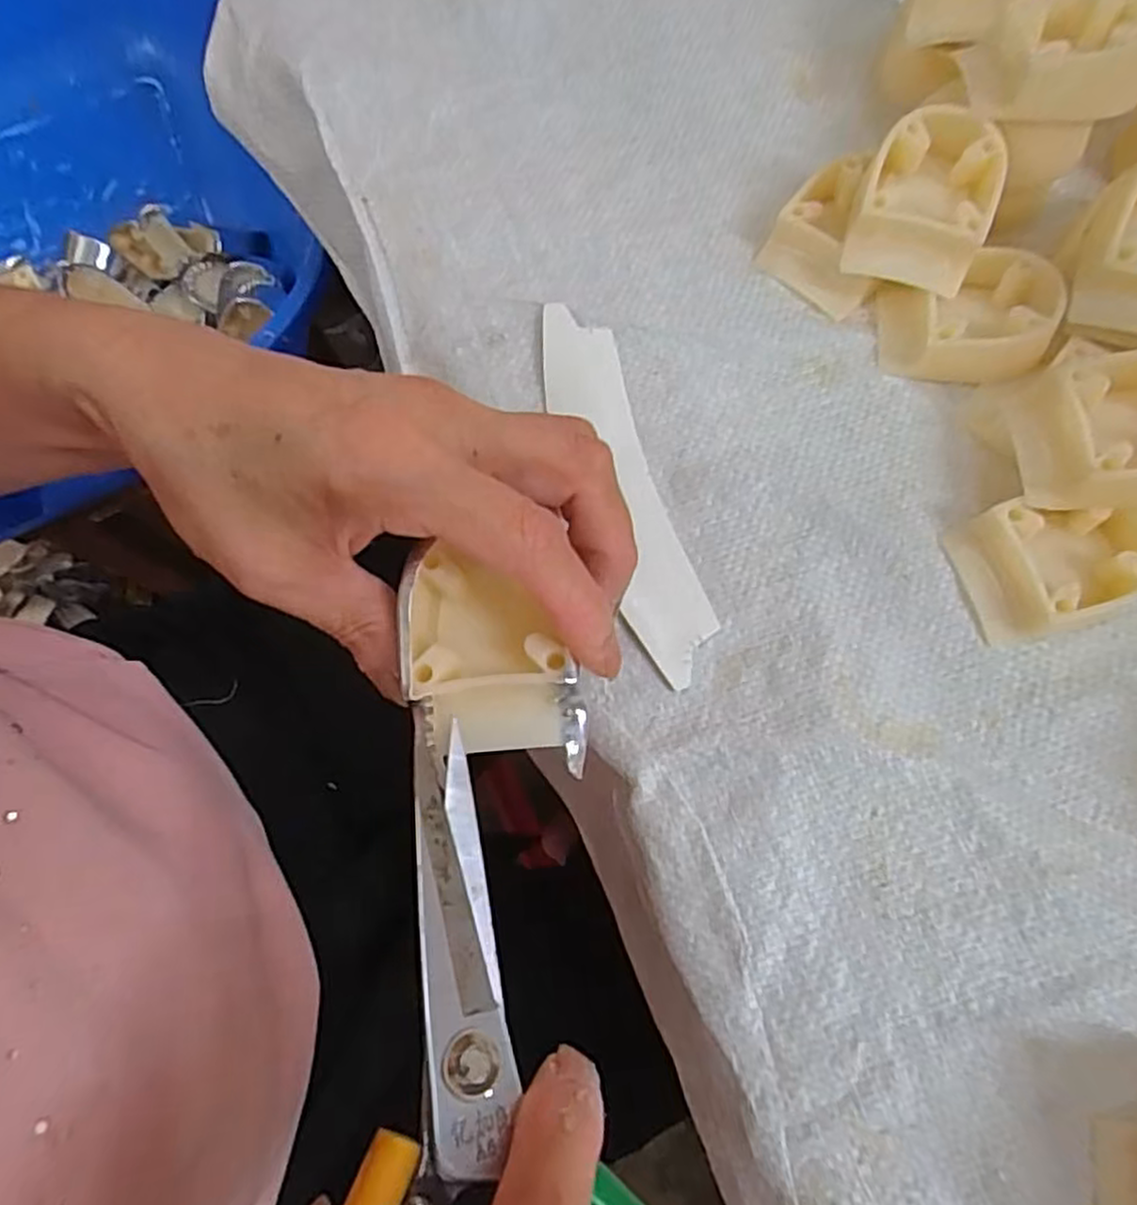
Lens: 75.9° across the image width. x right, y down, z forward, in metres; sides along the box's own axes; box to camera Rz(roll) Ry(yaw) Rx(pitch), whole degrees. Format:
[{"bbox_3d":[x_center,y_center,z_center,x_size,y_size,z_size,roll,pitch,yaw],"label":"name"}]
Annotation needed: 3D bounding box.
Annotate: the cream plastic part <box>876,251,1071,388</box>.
[{"bbox_3d":[0.152,-0.109,0.279,0.057,0.027,0.041,2,74,3],"label":"cream plastic part"}]

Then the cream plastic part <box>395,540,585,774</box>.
[{"bbox_3d":[-0.020,0.015,0.192,0.043,0.019,0.055,-6,73,-1],"label":"cream plastic part"}]

